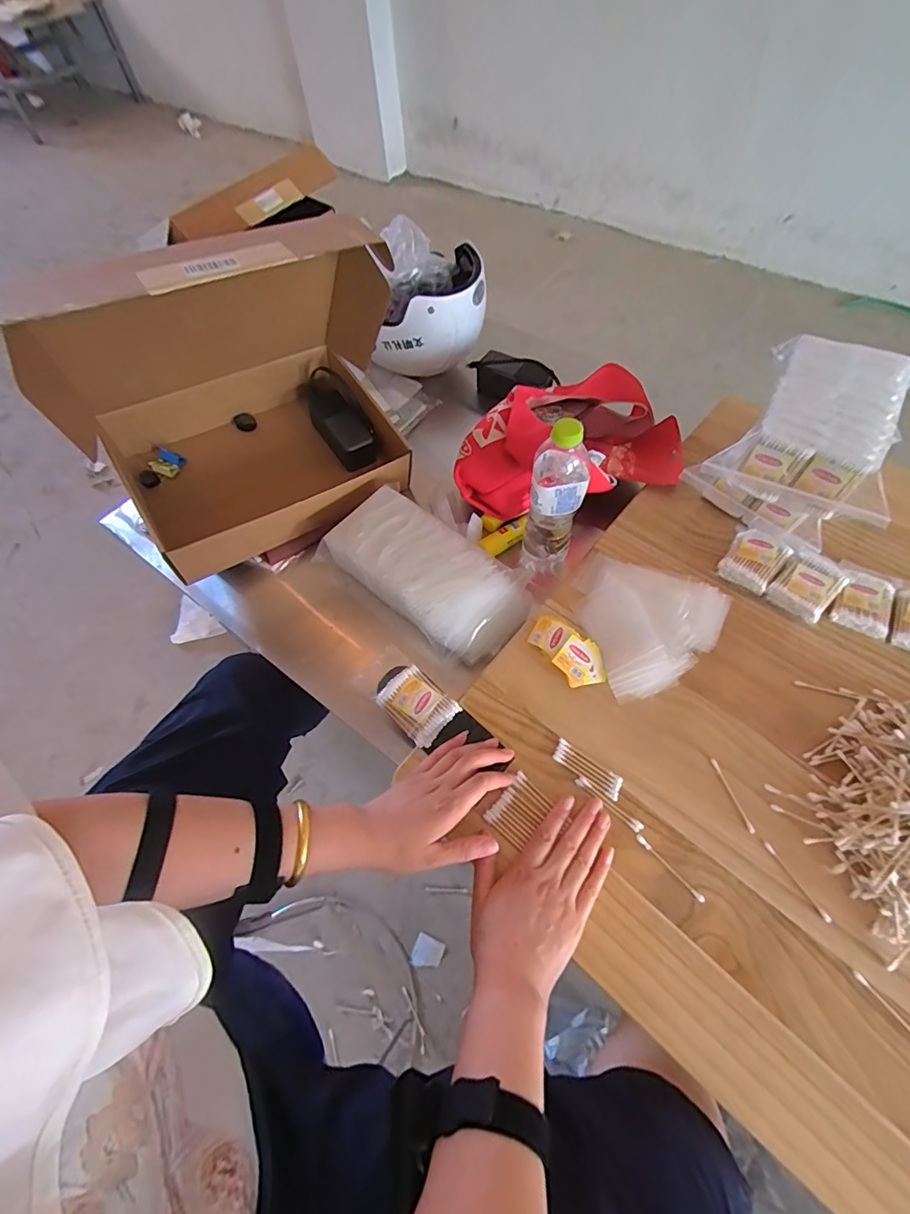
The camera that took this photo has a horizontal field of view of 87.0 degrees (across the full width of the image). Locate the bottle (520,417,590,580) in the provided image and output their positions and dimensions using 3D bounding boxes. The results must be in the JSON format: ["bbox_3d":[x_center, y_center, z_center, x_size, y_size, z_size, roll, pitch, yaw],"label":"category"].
[{"bbox_3d":[0.123,-0.125,0.592,0.066,0.230,0.078,10,62,9],"label":"bottle"}]

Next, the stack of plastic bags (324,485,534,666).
[{"bbox_3d":[-0.037,-0.047,0.627,0.268,0.047,0.139,34,68,20],"label":"stack of plastic bags"}]

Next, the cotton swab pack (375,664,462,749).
[{"bbox_3d":[-0.041,0.107,0.526,0.076,0.021,0.058,39,71,21],"label":"cotton swab pack"}]

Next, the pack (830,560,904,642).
[{"bbox_3d":[0.479,-0.008,0.565,0.062,0.019,0.088,29,68,17],"label":"pack"}]

